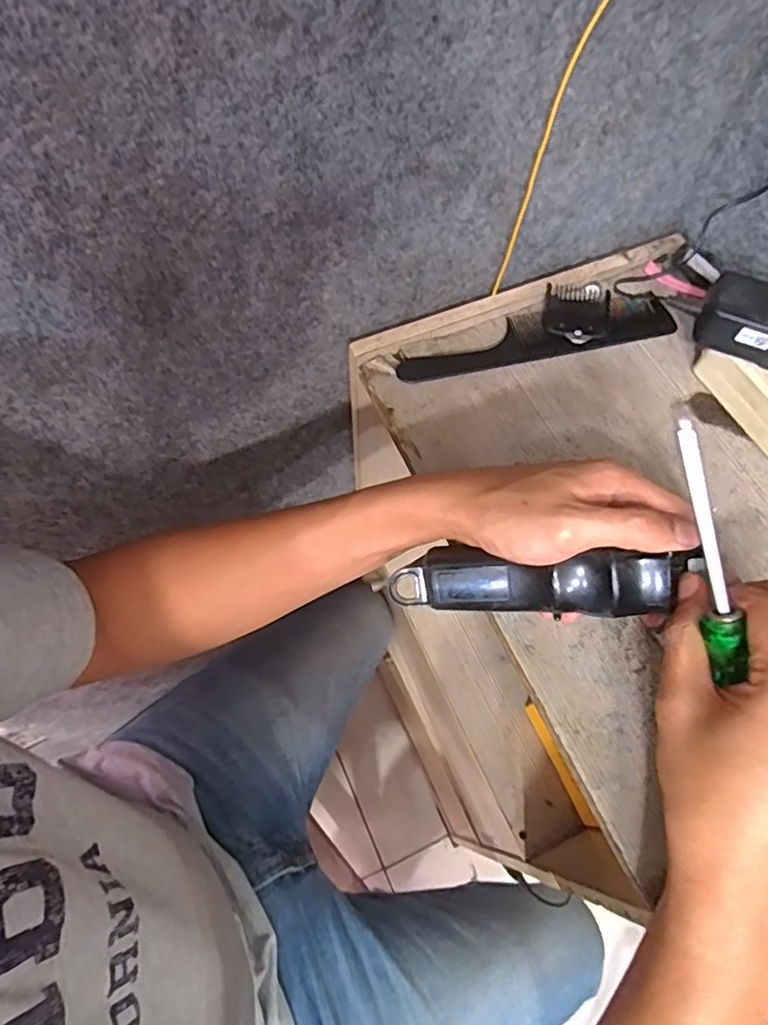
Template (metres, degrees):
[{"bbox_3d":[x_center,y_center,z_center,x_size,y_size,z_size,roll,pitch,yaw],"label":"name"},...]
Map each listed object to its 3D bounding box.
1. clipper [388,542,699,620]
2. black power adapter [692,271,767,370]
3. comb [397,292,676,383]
[{"bbox_3d":[0.083,0.040,0.342,0.155,0.030,0.032,-2,64,19],"label":"clipper"},{"bbox_3d":[0.248,-0.126,0.404,0.069,0.033,0.041,22,67,9],"label":"black power adapter"},{"bbox_3d":[0.116,-0.136,0.462,0.215,0.009,0.044,-11,66,-6],"label":"comb"}]

